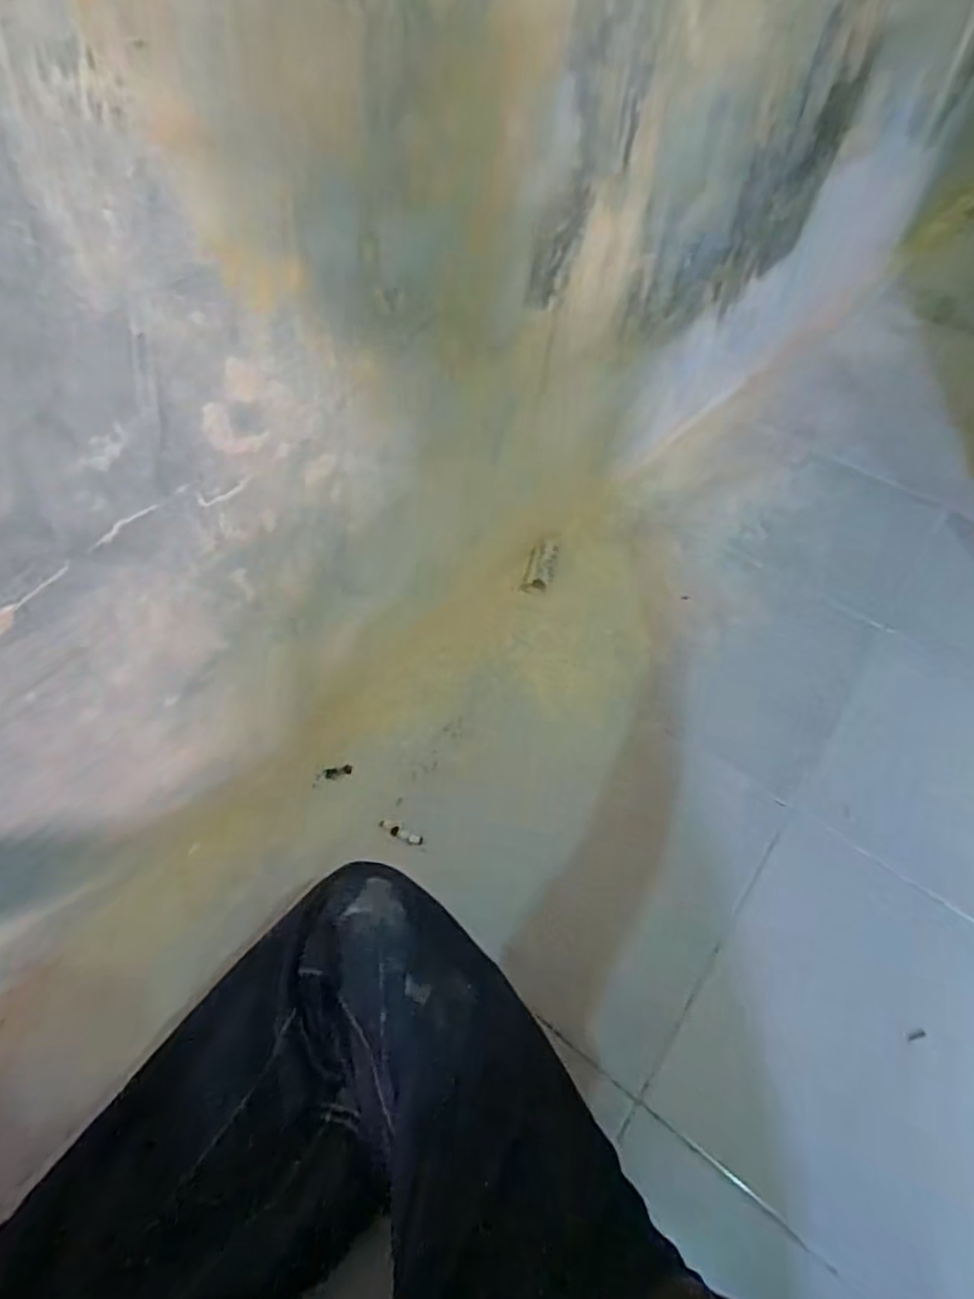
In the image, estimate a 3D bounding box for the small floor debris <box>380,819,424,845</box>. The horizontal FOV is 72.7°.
[{"bbox_3d":[-0.103,0.221,0.792,0.057,0.010,0.013,21,53,11],"label":"small floor debris"}]

